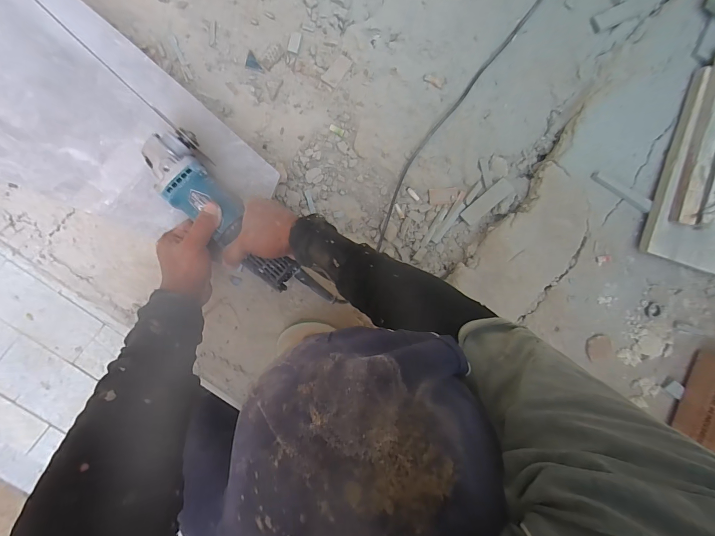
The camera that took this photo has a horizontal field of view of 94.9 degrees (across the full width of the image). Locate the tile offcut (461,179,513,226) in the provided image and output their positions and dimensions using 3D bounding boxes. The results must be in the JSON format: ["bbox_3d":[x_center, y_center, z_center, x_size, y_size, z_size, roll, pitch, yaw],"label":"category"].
[{"bbox_3d":[0.240,-0.123,0.605,0.105,0.013,0.027,-40,75,4],"label":"tile offcut"}]

